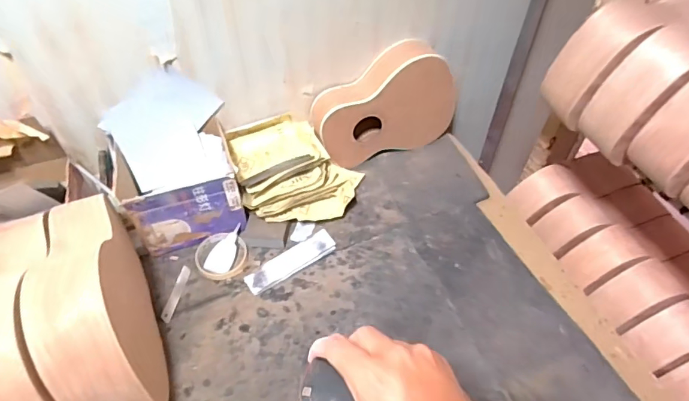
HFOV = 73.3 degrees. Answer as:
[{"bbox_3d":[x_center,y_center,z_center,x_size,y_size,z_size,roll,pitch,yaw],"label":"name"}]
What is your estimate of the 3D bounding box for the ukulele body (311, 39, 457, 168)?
[{"bbox_3d":[0.074,-0.177,0.879,0.268,0.196,0.090,-18,53,-15],"label":"ukulele body"}]

